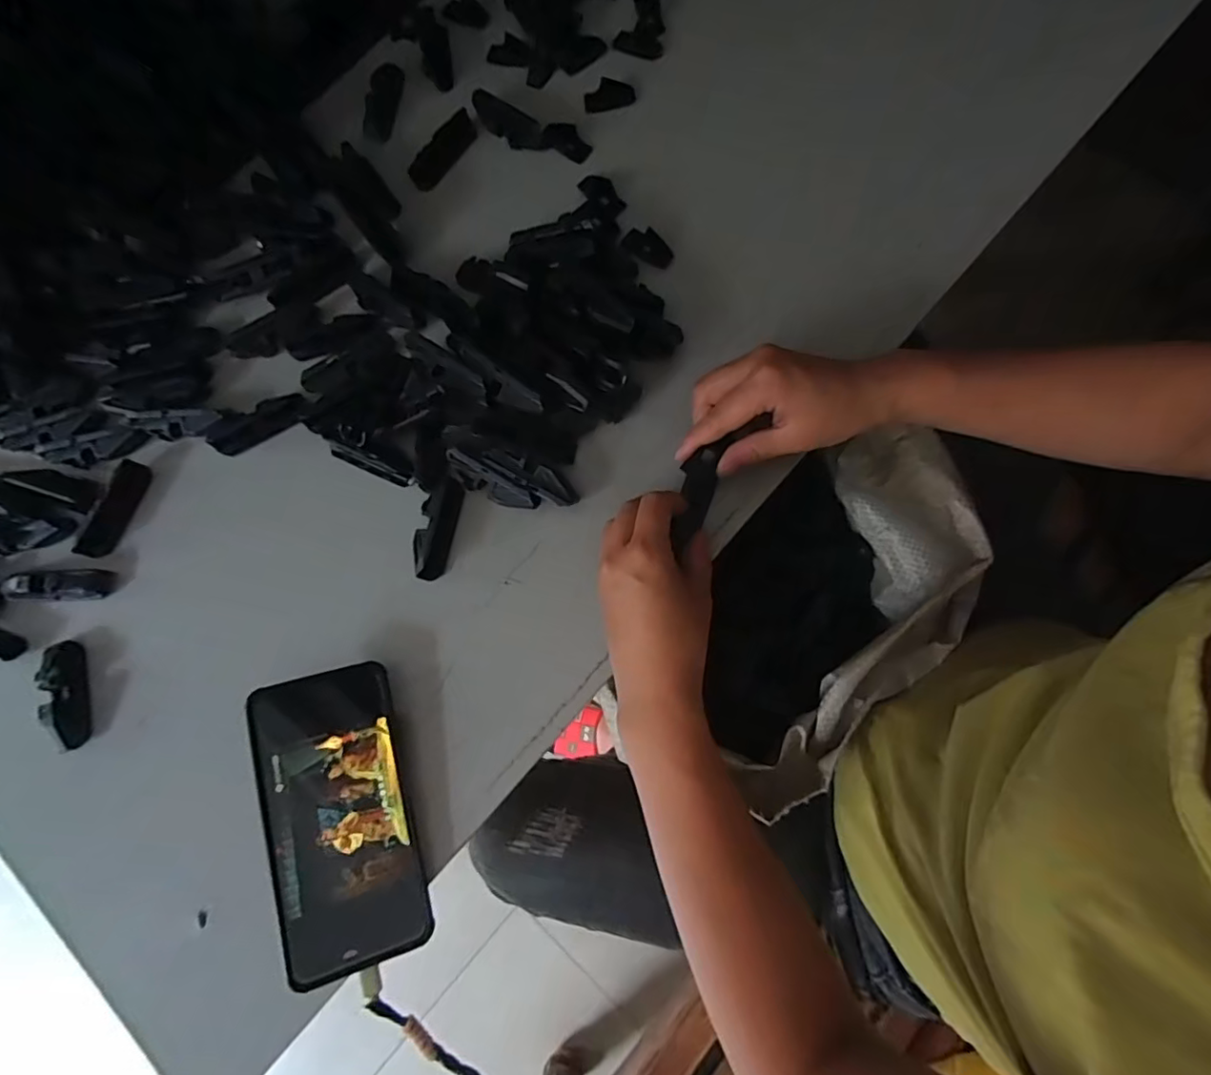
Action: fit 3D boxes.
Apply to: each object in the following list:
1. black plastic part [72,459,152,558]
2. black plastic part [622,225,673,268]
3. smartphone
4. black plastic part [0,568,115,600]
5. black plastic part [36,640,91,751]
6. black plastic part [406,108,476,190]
[{"bbox_3d":[-0.357,-0.020,0.418,0.017,0.014,0.073,18,80,7],"label":"black plastic part"},{"bbox_3d":[0.033,-0.222,0.439,0.040,0.005,0.024,28,81,9],"label":"black plastic part"},{"bbox_3d":[-0.159,0.167,0.347,0.081,0.006,0.166,-12,79,-21],"label":"smartphone"},{"bbox_3d":[-0.388,0.032,0.401,0.066,0.026,0.021,-5,77,3],"label":"black plastic part"},{"bbox_3d":[-0.364,0.106,0.387,0.019,0.018,0.070,-22,77,-1],"label":"black plastic part"},{"bbox_3d":[-0.133,-0.319,0.470,0.026,0.006,0.075,33,82,10],"label":"black plastic part"}]

